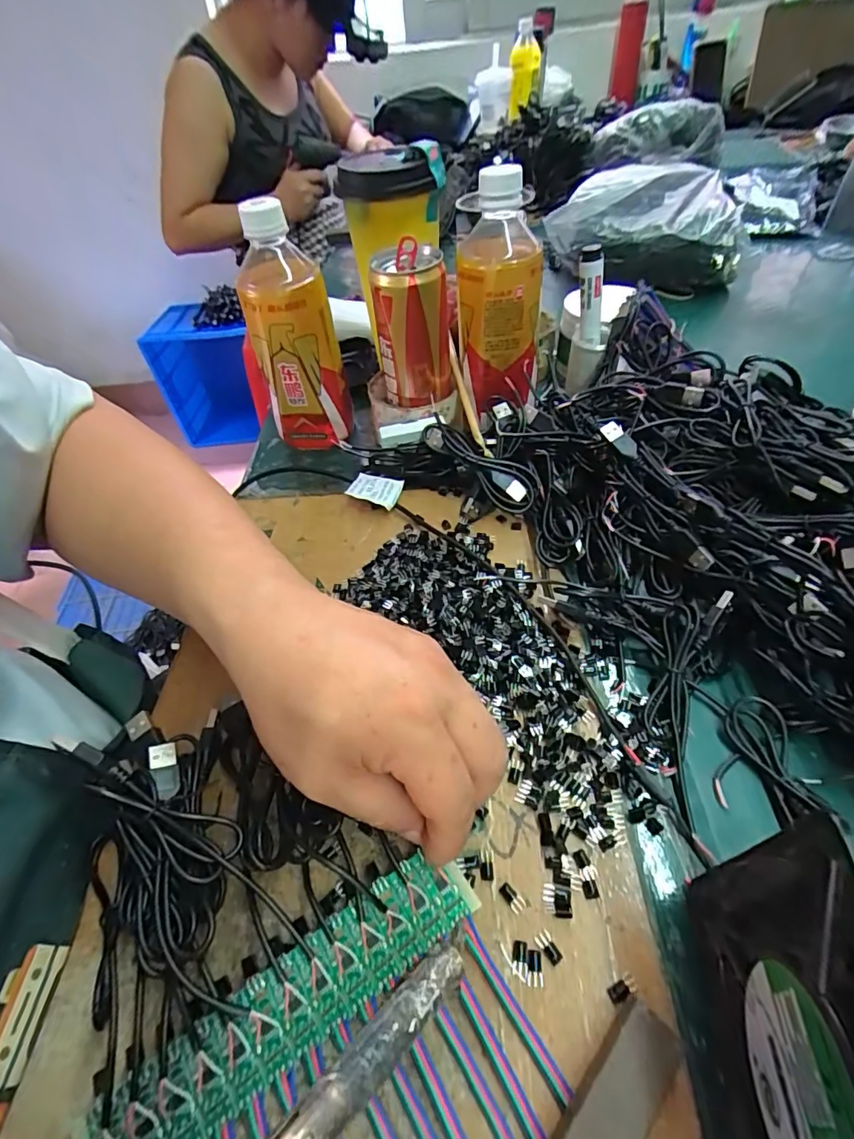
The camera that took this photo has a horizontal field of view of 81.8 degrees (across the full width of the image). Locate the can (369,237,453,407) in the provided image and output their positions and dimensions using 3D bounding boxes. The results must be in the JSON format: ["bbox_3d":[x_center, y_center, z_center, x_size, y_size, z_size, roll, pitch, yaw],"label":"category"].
[{"bbox_3d":[-0.010,-0.189,0.392,0.057,0.110,0.055,-6,49,1],"label":"can"}]

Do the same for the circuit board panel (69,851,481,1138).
[{"bbox_3d":[-0.054,0.174,0.197,0.160,0.006,0.032,-29,53,-17],"label":"circuit board panel"}]

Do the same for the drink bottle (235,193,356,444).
[{"bbox_3d":[-0.112,-0.192,0.411,0.067,0.176,0.066,-12,49,-4],"label":"drink bottle"}]

